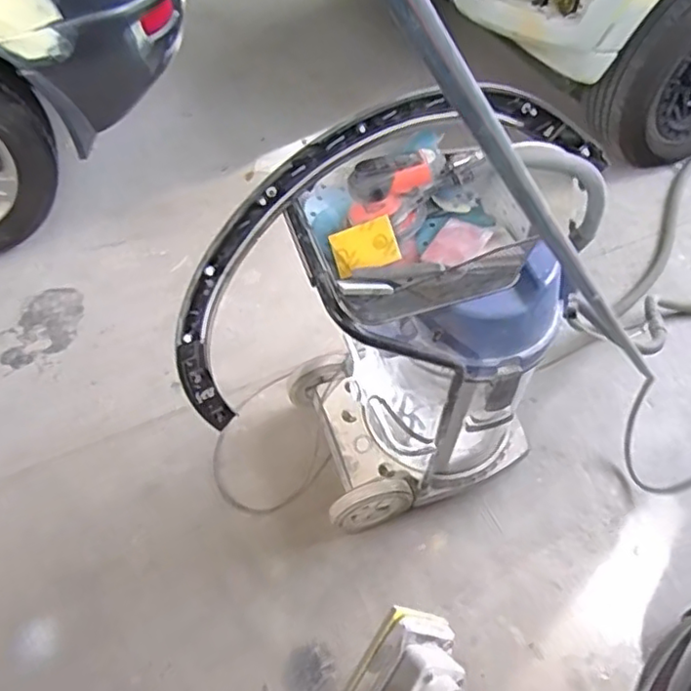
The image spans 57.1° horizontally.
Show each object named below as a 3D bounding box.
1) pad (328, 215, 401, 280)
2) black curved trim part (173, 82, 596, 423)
[{"bbox_3d":[0.030,-0.154,0.999,0.100,0.009,0.072,-17,91,13],"label":"pad"},{"bbox_3d":[0.016,-0.185,1.130,0.924,0.397,0.142,-36,64,6],"label":"black curved trim part"}]

